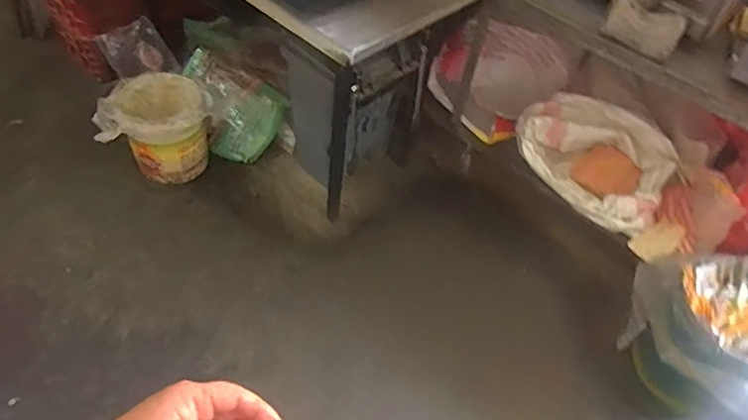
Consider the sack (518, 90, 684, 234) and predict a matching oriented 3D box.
[{"bbox_3d":[0.659,-0.158,1.705,0.473,0.213,0.337,33,54,20],"label":"sack"}]

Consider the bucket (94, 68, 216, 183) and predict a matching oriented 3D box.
[{"bbox_3d":[-0.687,-0.254,1.797,0.336,0.284,0.264,-2,50,-9],"label":"bucket"}]

